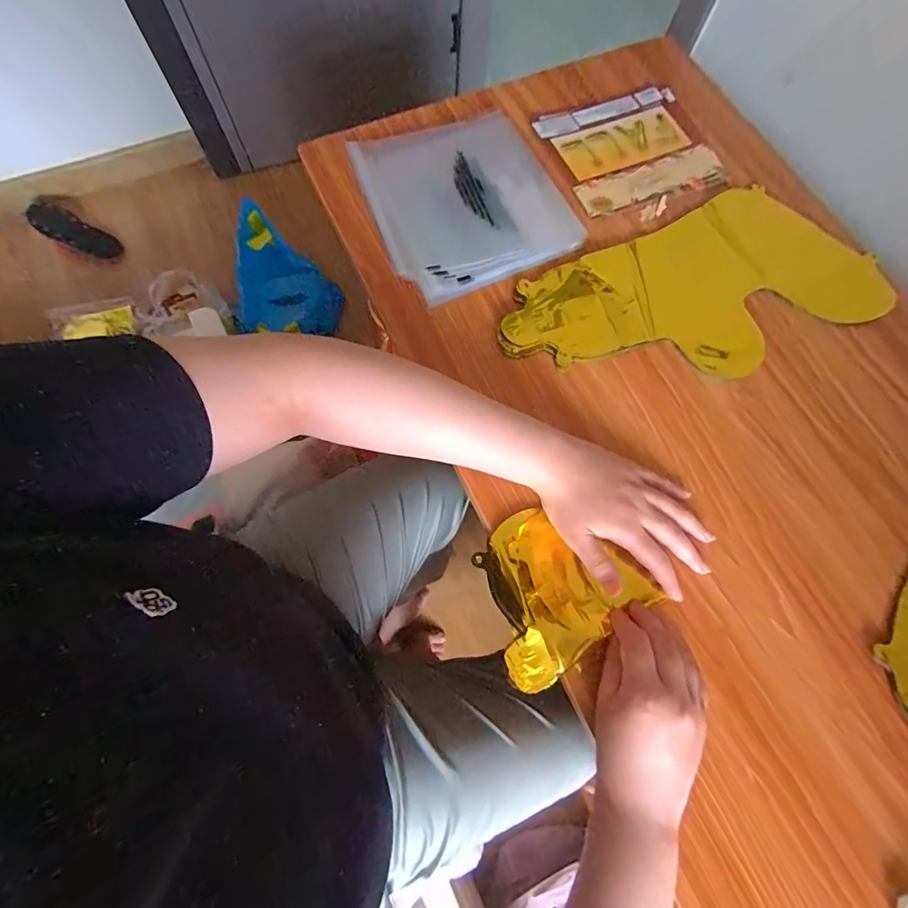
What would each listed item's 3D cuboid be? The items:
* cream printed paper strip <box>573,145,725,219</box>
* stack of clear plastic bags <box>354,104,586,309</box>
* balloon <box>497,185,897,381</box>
[{"bbox_3d":[0.237,-0.327,0.516,0.189,0.006,0.057,-22,75,-9],"label":"cream printed paper strip"},{"bbox_3d":[0.008,-0.297,0.493,0.206,0.014,0.228,-24,75,-10],"label":"stack of clear plastic bags"},{"bbox_3d":[0.258,-0.172,0.470,0.415,0.014,0.192,-23,75,-8],"label":"balloon"}]

